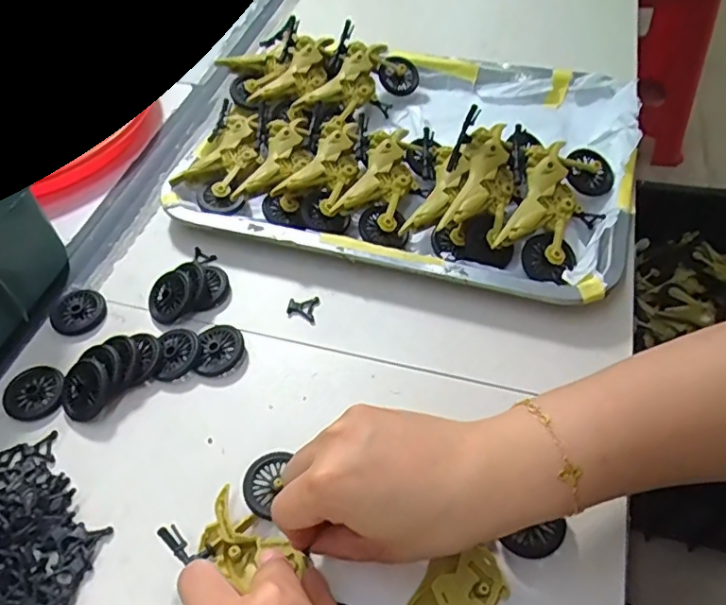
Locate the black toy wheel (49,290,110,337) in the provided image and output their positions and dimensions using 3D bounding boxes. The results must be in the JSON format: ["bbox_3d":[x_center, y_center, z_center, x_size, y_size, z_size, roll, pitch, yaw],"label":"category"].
[{"bbox_3d":[-0.204,0.007,0.413,0.037,0.007,0.037,-3,52,3],"label":"black toy wheel"}]

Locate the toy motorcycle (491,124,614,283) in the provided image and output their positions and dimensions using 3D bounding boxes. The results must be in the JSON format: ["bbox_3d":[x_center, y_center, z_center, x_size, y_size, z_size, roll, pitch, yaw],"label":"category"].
[{"bbox_3d":[0.135,-0.077,0.406,0.070,0.034,0.118,16,56,17],"label":"toy motorcycle"}]

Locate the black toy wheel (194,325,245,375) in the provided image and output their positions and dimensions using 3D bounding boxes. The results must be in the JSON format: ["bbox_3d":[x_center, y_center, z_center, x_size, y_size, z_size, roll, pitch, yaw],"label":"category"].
[{"bbox_3d":[-0.094,0.032,0.381,0.030,0.008,0.035,-2,52,4],"label":"black toy wheel"}]

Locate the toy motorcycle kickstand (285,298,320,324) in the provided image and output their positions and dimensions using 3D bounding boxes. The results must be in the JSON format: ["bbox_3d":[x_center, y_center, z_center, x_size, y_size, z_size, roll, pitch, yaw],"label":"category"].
[{"bbox_3d":[-0.043,0.004,0.404,0.021,0.004,0.020,7,55,10],"label":"toy motorcycle kickstand"}]

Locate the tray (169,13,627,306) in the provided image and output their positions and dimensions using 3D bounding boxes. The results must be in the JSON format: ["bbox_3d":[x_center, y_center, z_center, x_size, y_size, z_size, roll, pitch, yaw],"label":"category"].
[{"bbox_3d":[0.034,-0.134,0.469,0.352,0.052,0.256,13,55,15],"label":"tray"}]

